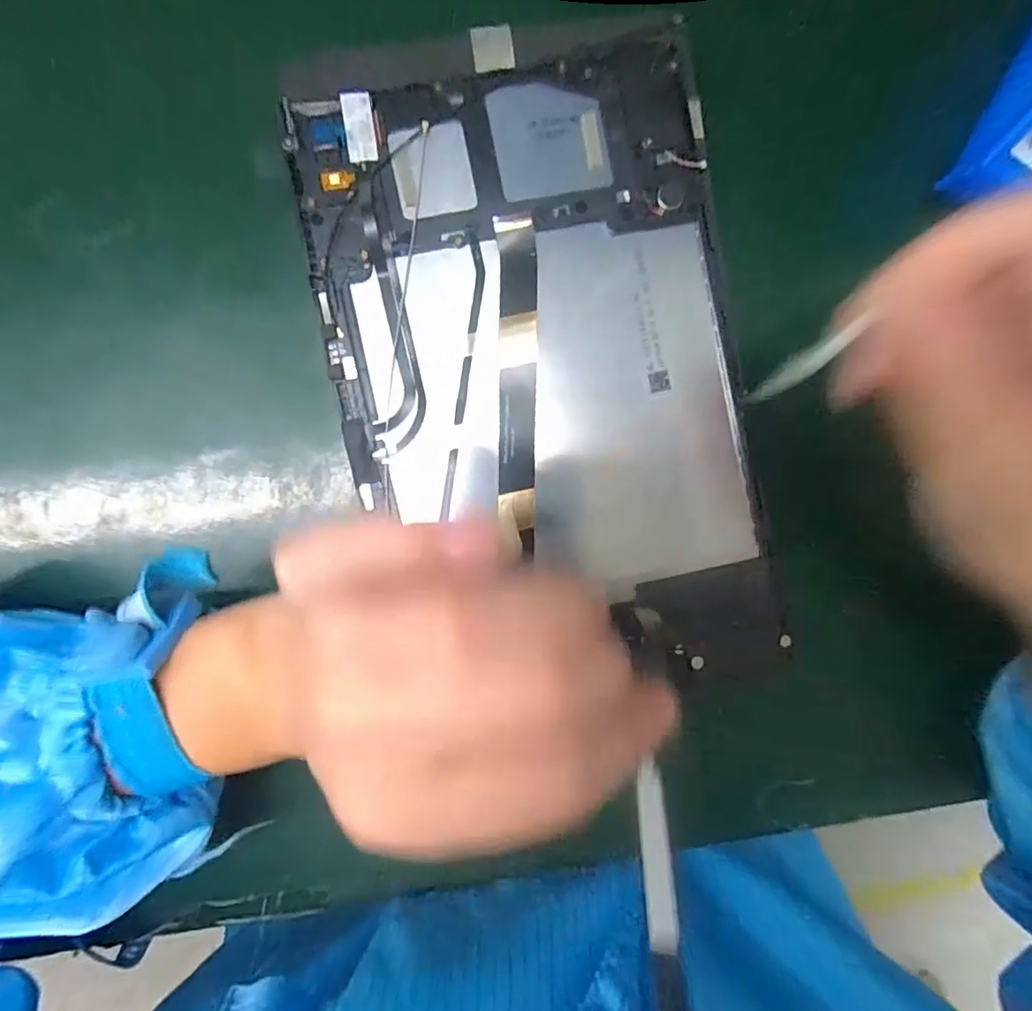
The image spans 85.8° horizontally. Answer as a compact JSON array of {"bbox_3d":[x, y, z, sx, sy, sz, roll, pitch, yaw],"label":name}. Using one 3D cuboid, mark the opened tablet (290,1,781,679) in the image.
[{"bbox_3d":[0.011,-0.048,0.209,0.151,0.008,0.237,-10,92,-2],"label":"opened tablet"}]

